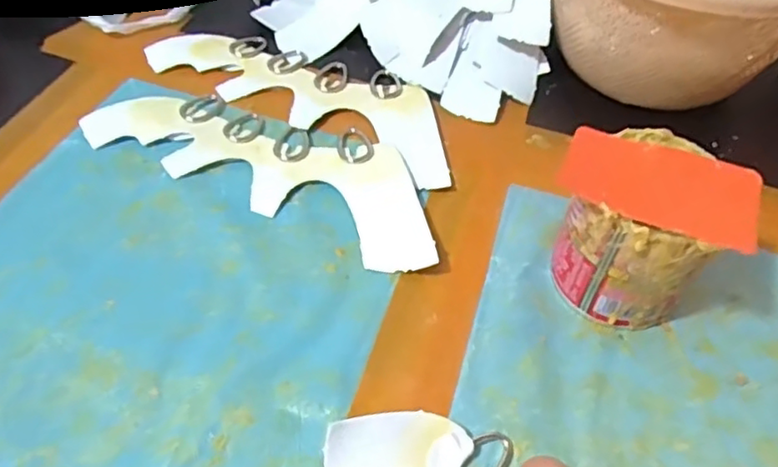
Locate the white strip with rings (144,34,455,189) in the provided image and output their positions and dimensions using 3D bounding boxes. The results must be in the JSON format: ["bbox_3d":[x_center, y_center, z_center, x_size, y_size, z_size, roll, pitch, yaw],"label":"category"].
[{"bbox_3d":[-0.049,-0.096,0.413,0.222,0.008,0.077,26,56,18],"label":"white strip with rings"}]

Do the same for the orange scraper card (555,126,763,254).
[{"bbox_3d":[0.115,-0.022,0.267,0.080,0.004,0.049,19,52,11],"label":"orange scraper card"}]

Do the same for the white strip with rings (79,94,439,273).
[{"bbox_3d":[-0.066,-0.044,0.366,0.218,0.009,0.077,22,55,16],"label":"white strip with rings"}]

